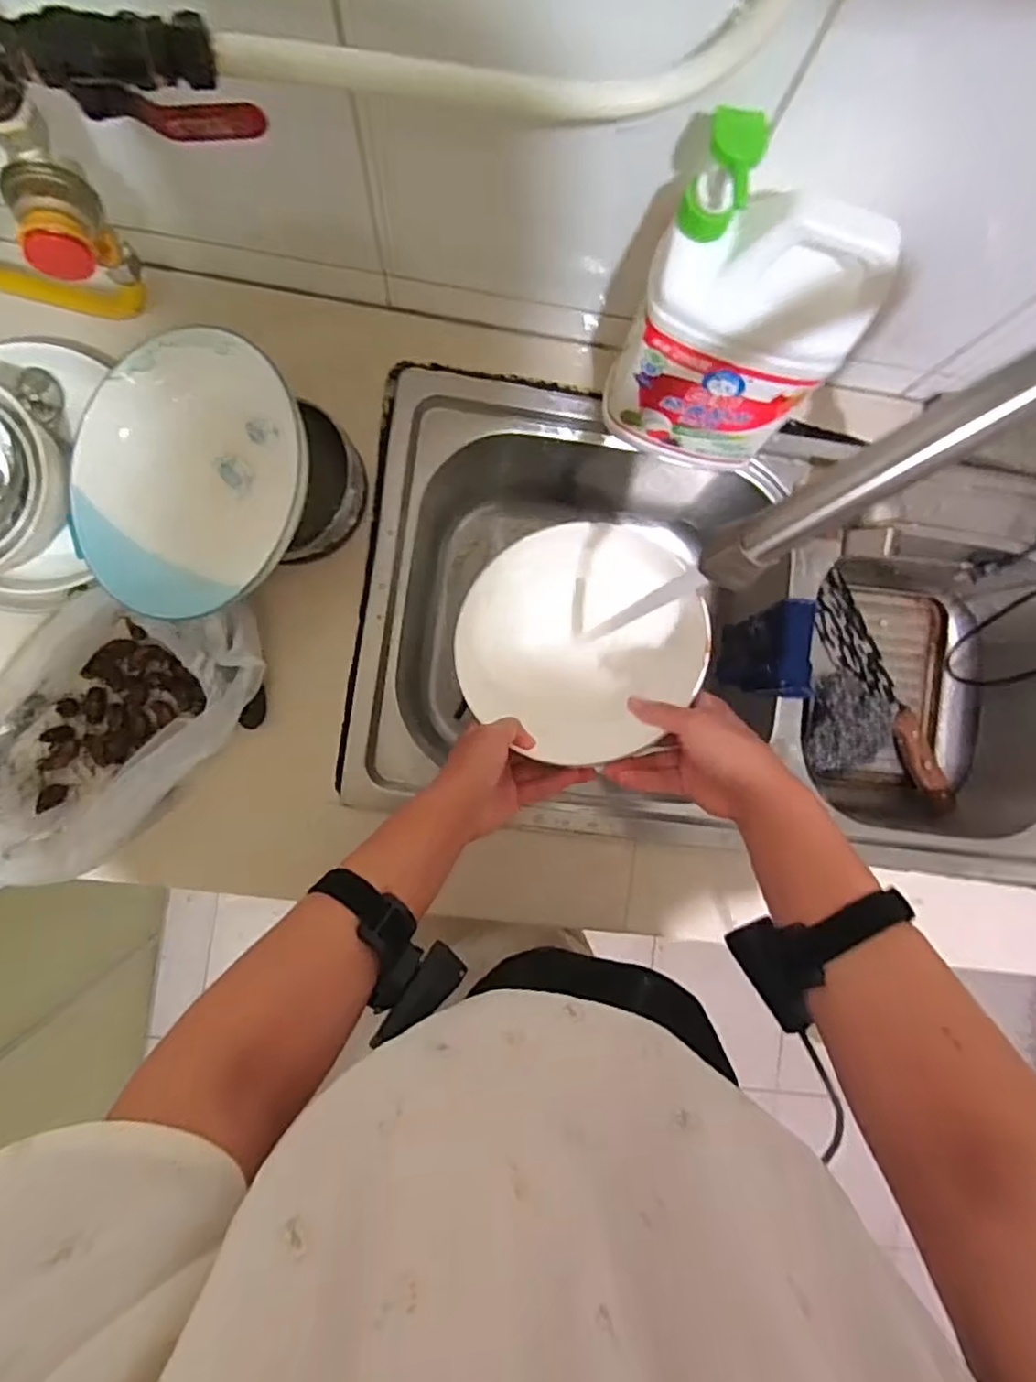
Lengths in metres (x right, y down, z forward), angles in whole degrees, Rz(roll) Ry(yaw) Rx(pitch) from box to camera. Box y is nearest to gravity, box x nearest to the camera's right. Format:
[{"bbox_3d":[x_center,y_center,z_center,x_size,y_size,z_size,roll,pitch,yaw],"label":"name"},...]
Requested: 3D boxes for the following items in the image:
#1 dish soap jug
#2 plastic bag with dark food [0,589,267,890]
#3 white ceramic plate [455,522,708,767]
[{"bbox_3d":[0.152,-0.249,0.461,0.139,0.221,0.076,23,86,-4],"label":"dish soap jug"},{"bbox_3d":[-0.329,0.023,0.518,0.161,0.097,0.260,42,85,-3],"label":"plastic bag with dark food"},{"bbox_3d":[0.057,-0.044,0.578,0.195,0.061,0.207,0,88,-6],"label":"white ceramic plate"}]

